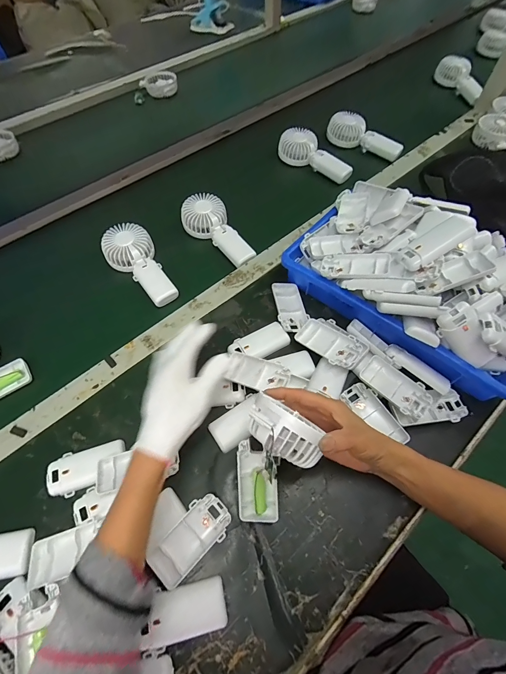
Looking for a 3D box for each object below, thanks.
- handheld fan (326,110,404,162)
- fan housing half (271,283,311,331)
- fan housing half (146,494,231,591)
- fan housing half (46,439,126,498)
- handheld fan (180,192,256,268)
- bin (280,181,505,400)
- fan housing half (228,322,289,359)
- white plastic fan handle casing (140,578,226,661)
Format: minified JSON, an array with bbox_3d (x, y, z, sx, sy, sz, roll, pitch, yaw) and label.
[{"bbox_3d":[0.263,-0.477,0.745,0.072,0.046,0.186,-40,66,-19],"label":"handheld fan"},{"bbox_3d":[0.060,-0.048,0.512,0.046,0.019,0.098,-11,60,-4],"label":"fan housing half"},{"bbox_3d":[-0.069,0.226,0.355,0.045,0.021,0.093,39,68,22],"label":"fan housing half"},{"bbox_3d":[-0.206,0.160,0.395,0.095,0.015,0.048,-20,61,-9],"label":"fan housing half"},{"bbox_3d":[-0.064,-0.202,0.606,0.079,0.035,0.174,-38,77,-18],"label":"handheld fan"},{"bbox_3d":[0.250,-0.089,0.470,0.370,0.108,0.223,37,68,21],"label":"bin"},{"bbox_3d":[0.009,0.008,0.480,0.090,0.016,0.042,-22,61,-10],"label":"fan housing half"},{"bbox_3d":[-0.070,0.284,0.326,0.083,0.018,0.046,-17,60,-7],"label":"white plastic fan handle casing"}]

